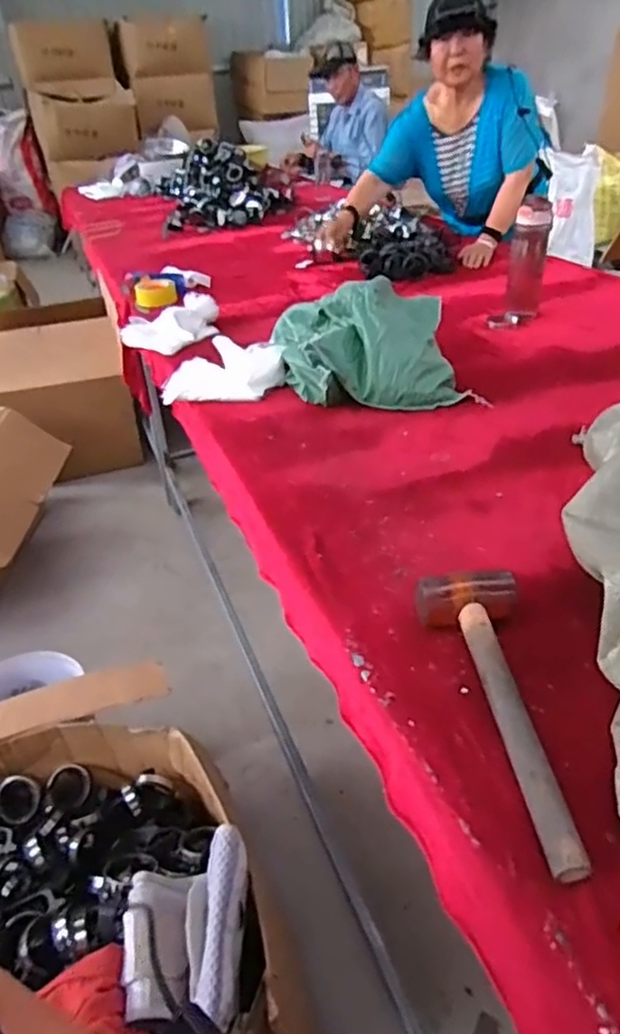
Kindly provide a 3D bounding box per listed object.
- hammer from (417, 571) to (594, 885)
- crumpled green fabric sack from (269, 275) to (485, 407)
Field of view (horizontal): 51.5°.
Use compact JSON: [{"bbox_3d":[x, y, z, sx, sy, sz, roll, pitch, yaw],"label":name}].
[{"bbox_3d":[0.164,0.166,0.592,0.103,0.043,0.314,-2,36,3],"label":"hammer"},{"bbox_3d":[0.104,-0.344,1.222,0.342,0.167,0.285,-4,36,1],"label":"crumpled green fabric sack"}]

